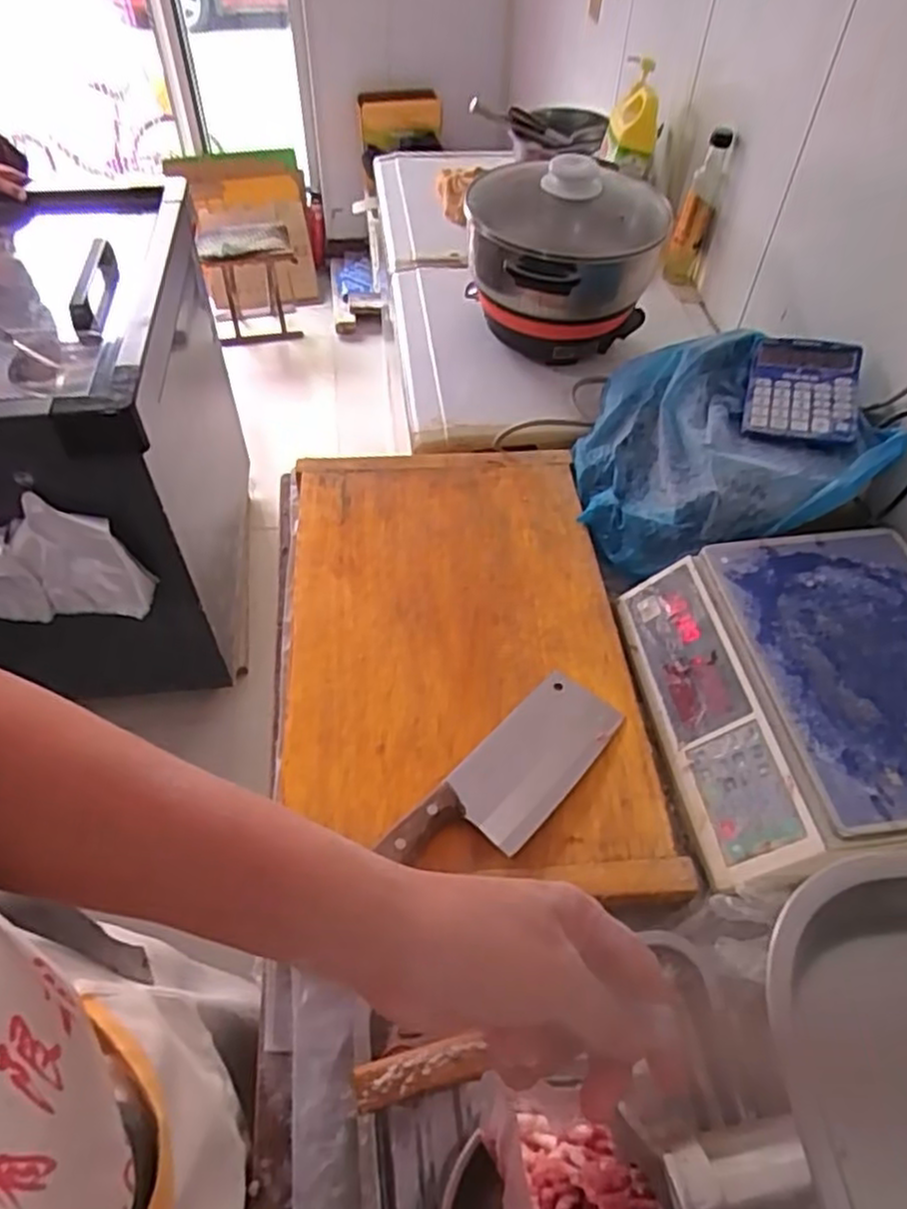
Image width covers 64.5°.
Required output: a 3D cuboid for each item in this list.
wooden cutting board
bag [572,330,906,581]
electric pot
[{"bbox_3d":[-0.003,0.030,0.780,0.369,0.041,0.577,-4,51,-5],"label":"wooden cutting board"},{"bbox_3d":[0.325,-0.183,0.866,0.327,0.141,0.278,2,51,0],"label":"bag"},{"bbox_3d":[0.157,-0.478,1.026,0.260,0.238,0.254,1,51,-1],"label":"electric pot"}]

